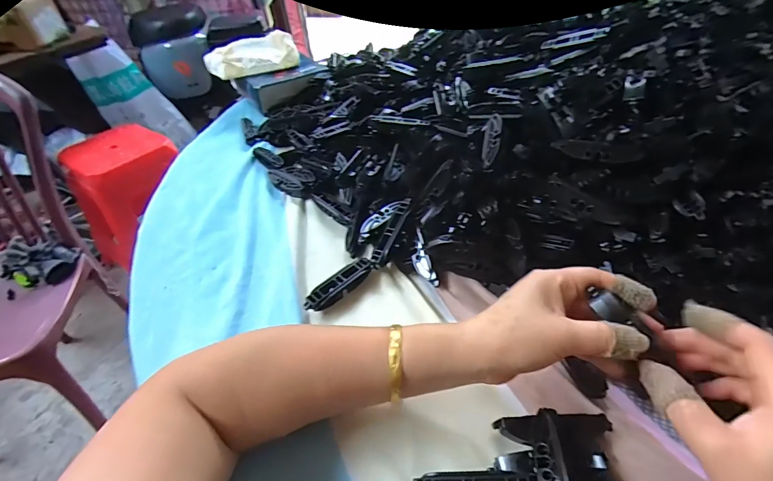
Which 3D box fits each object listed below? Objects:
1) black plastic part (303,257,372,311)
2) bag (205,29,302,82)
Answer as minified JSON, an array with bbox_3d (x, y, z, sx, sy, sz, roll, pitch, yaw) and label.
[{"bbox_3d":[-0.048,0.045,0.381,0.078,0.017,0.019,-35,54,-29],"label":"black plastic part"},{"bbox_3d":[-0.237,-0.328,0.685,0.154,0.041,0.076,-23,48,-20],"label":"bag"}]

